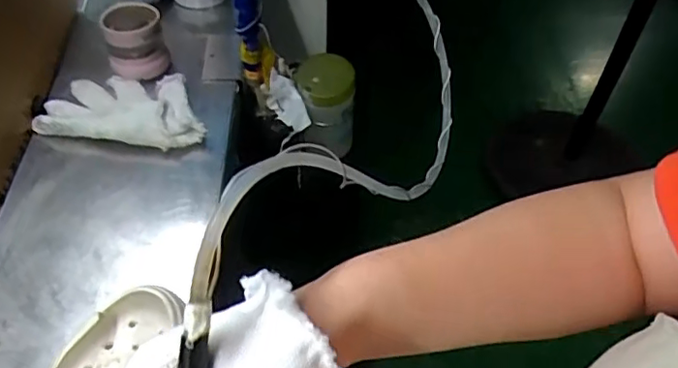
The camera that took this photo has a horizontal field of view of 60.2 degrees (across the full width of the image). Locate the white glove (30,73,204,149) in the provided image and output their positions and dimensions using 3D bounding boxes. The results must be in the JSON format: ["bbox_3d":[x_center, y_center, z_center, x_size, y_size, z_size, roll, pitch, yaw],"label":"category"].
[{"bbox_3d":[-0.233,-0.083,0.656,0.180,0.030,0.102,8,51,5],"label":"white glove"}]

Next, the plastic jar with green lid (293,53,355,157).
[{"bbox_3d":[-0.019,-0.105,0.802,0.076,0.127,0.069,-8,52,-8],"label":"plastic jar with green lid"}]

